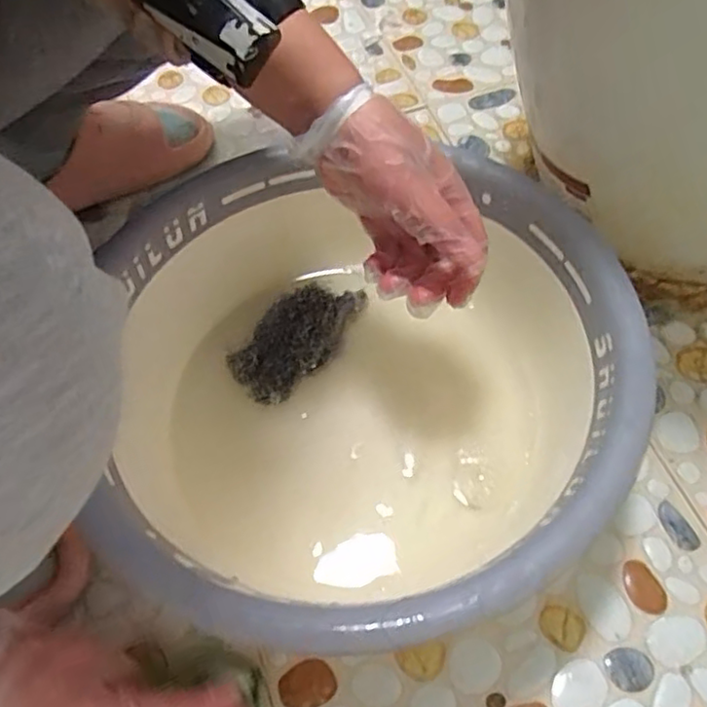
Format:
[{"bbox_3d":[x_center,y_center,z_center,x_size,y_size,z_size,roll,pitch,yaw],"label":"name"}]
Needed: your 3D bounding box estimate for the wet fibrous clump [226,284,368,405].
[{"bbox_3d":[-0.040,-0.013,0.500,0.053,0.037,0.117,36,66,23],"label":"wet fibrous clump"}]

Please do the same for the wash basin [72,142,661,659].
[{"bbox_3d":[0.016,0.030,0.427,0.295,0.121,0.297,-2,57,3],"label":"wash basin"}]

